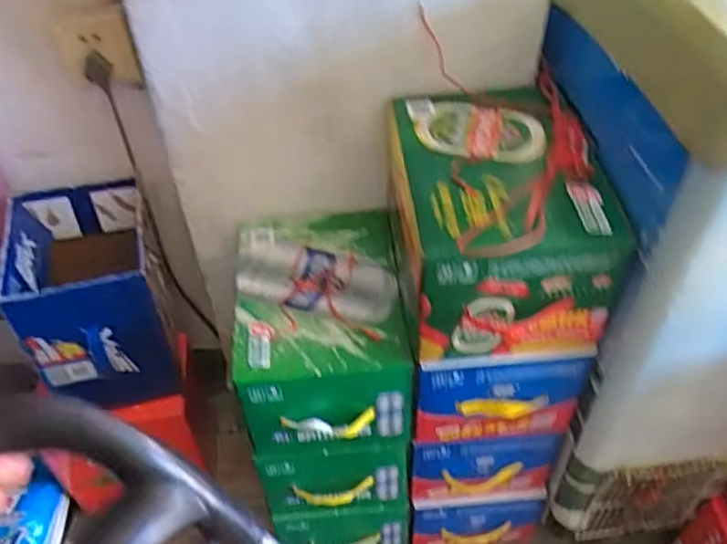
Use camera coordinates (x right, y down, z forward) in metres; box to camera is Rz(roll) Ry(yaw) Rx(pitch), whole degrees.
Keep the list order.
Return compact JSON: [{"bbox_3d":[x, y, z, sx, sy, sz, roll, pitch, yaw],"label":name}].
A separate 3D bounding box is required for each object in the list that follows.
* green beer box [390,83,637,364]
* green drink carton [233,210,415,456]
[{"bbox_3d":[0.144,-0.056,0.735,0.207,0.183,0.278,-4,44,-3],"label":"green beer box"},{"bbox_3d":[-0.055,0.078,0.861,0.205,0.166,0.278,-5,44,-3],"label":"green drink carton"}]

